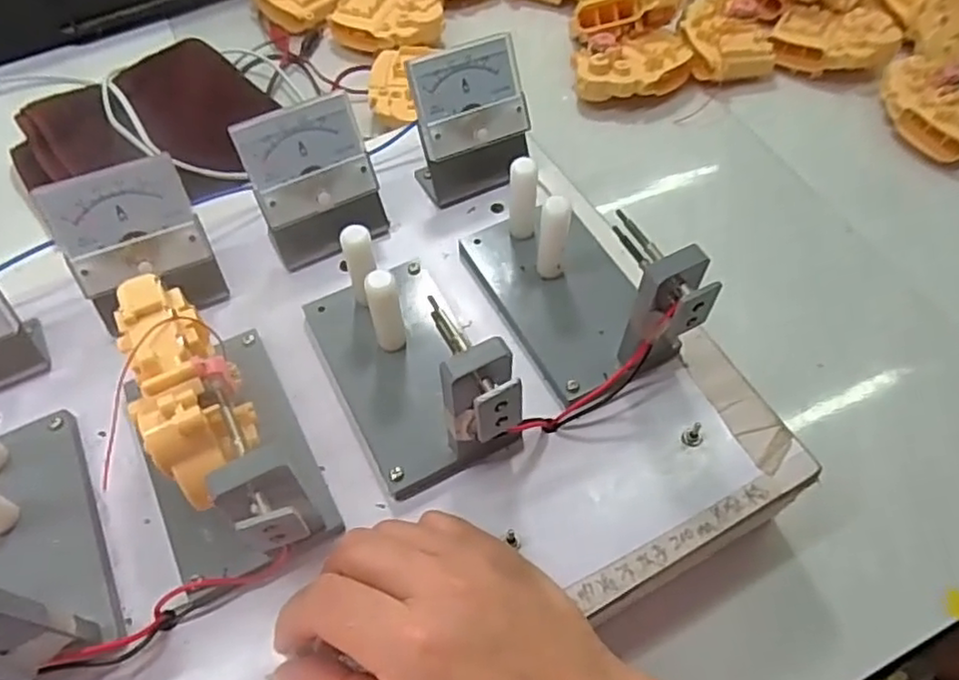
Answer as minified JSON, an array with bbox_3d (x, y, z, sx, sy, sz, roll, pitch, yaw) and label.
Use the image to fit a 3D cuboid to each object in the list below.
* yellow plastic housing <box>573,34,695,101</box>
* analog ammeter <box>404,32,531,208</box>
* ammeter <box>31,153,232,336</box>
[{"bbox_3d":[0.128,-0.223,0.556,0.104,0.035,0.059,-18,59,-10],"label":"yellow plastic housing"},{"bbox_3d":[-0.005,-0.127,0.392,0.066,0.074,0.040,-25,60,-14],"label":"analog ammeter"},{"bbox_3d":[-0.173,-0.046,0.343,0.066,0.074,0.042,-26,60,-15],"label":"ammeter"}]

